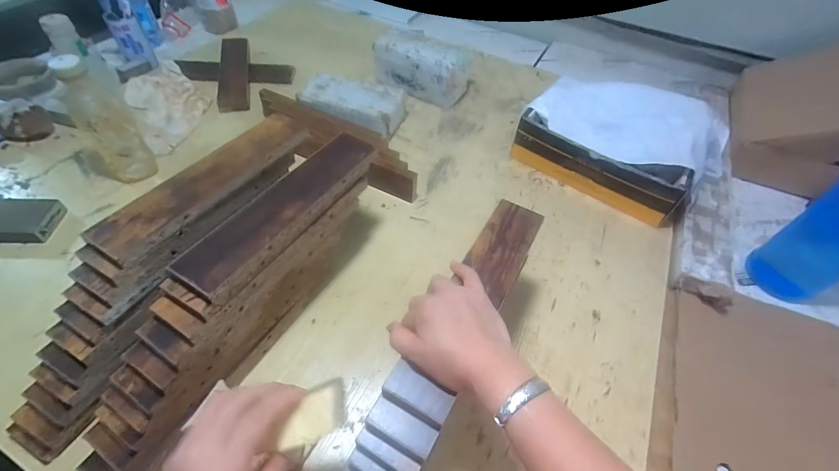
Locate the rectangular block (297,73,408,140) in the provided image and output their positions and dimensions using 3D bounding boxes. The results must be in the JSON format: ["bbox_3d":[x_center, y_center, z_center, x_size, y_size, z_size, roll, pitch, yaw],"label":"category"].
[{"bbox_3d":[-0.144,-0.267,0.817,0.208,0.062,0.128,14,51,7],"label":"rectangular block"}]

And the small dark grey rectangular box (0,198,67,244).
[{"bbox_3d":[-0.605,-0.023,0.585,0.109,0.026,0.067,2,50,-5],"label":"small dark grey rectangular box"}]

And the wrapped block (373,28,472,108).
[{"bbox_3d":[0.002,-0.390,0.913,0.218,0.104,0.104,25,52,14],"label":"wrapped block"}]

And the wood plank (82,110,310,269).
[{"bbox_3d":[-0.254,-0.072,0.483,0.070,0.020,0.276,28,54,18],"label":"wood plank"}]

